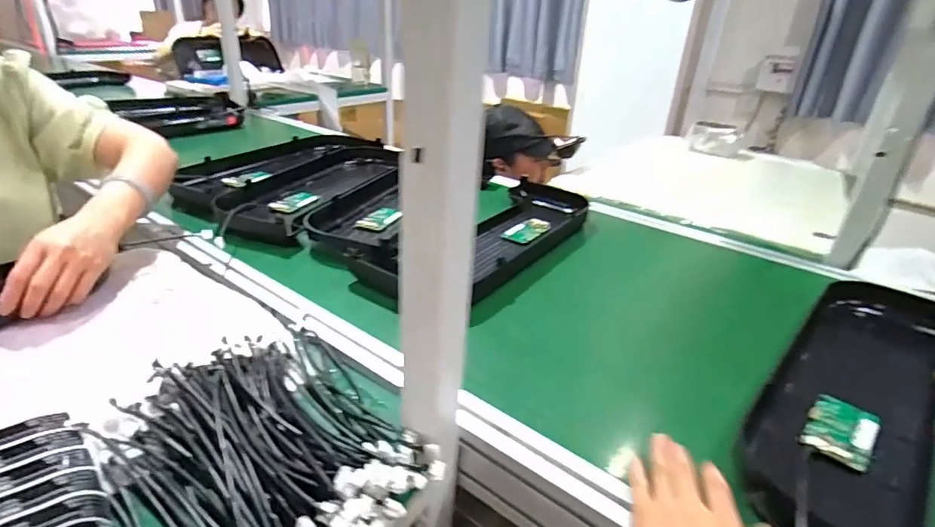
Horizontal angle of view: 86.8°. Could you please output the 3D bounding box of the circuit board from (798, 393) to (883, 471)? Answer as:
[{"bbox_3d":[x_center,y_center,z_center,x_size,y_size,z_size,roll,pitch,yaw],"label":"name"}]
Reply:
[{"bbox_3d":[0.367,0.163,0.487,0.055,0.011,0.101,24,35,36],"label":"circuit board"}]

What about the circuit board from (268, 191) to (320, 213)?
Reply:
[{"bbox_3d":[-0.331,-0.121,0.953,0.059,0.009,0.102,8,28,12],"label":"circuit board"}]

